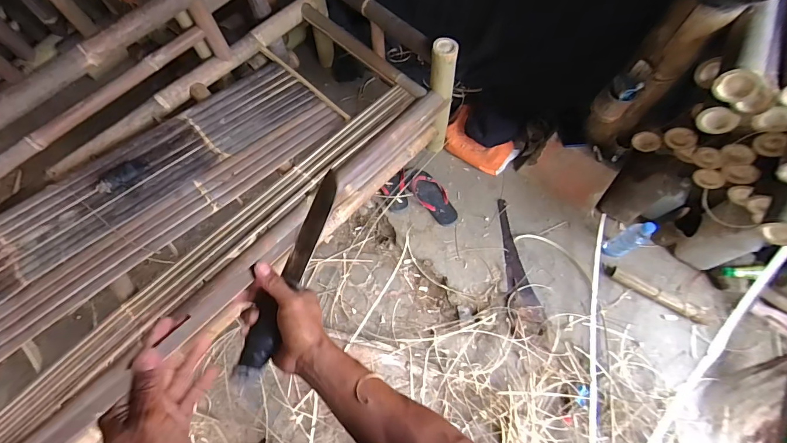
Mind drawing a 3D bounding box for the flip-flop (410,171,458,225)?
[{"bbox_3d":[0.151,-0.091,1.421,0.107,0.042,0.229,-33,71,-12],"label":"flip-flop"}]

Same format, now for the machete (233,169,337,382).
[{"bbox_3d":[-0.128,0.060,0.483,0.043,0.018,0.267,19,73,8],"label":"machete"}]

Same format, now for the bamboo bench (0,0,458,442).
[{"bbox_3d":[-0.654,-0.063,1.091,0.691,0.512,1.874,42,74,16],"label":"bamboo bench"}]

